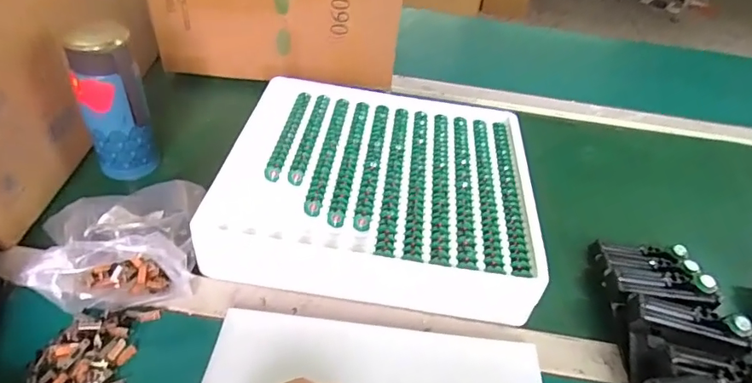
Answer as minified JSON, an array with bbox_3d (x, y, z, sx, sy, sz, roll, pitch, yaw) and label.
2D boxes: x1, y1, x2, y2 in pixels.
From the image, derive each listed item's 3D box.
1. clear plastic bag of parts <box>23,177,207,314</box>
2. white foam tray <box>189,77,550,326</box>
[{"bbox_3d":[-0.231,0.040,0.450,0.118,0.064,0.144,-1,44,-8],"label":"clear plastic bag of parts"},{"bbox_3d":[0.007,-0.019,0.550,0.319,0.056,0.318,8,43,2],"label":"white foam tray"}]

